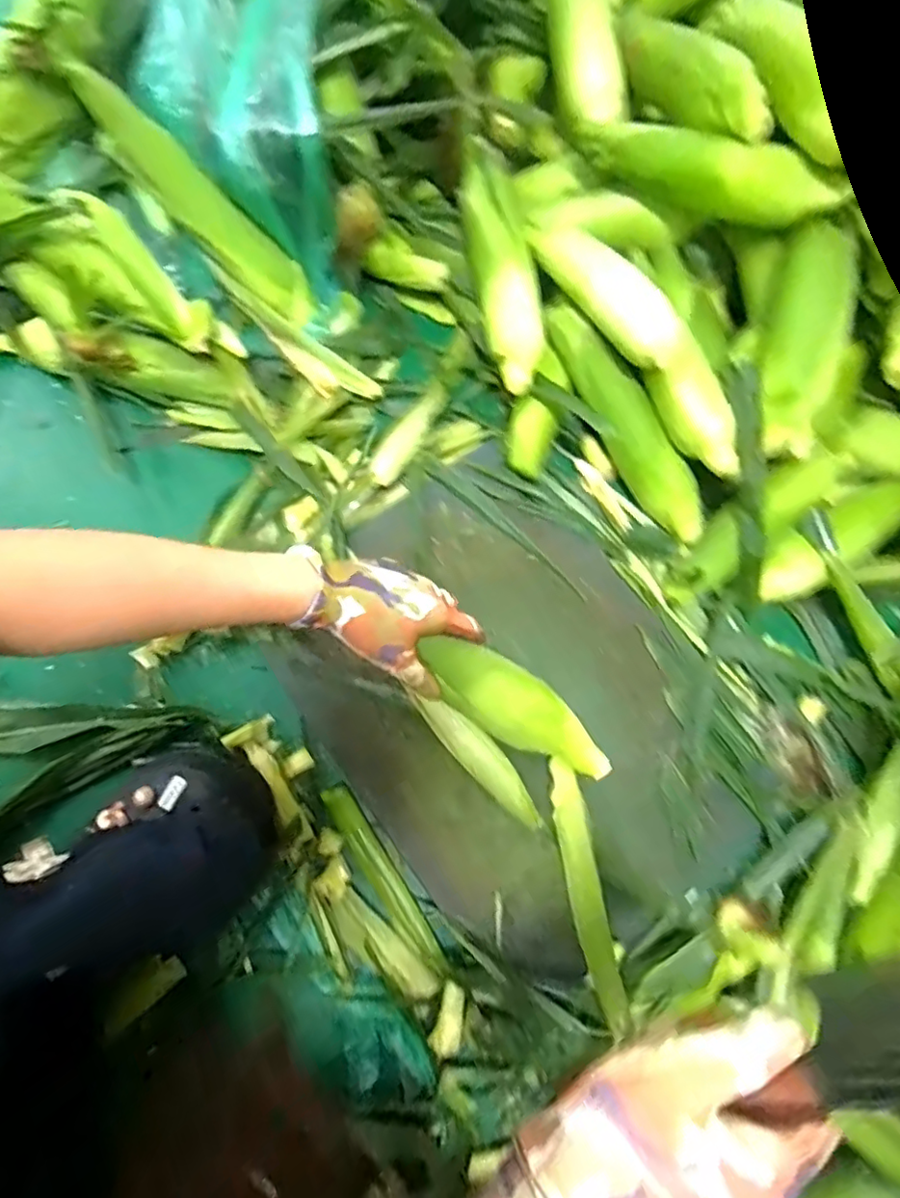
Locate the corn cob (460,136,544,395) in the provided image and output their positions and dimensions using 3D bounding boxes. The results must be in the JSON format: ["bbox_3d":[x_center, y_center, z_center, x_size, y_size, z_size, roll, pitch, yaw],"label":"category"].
[{"bbox_3d":[0.049,-0.311,0.574,0.057,0.054,0.230,-9,87,-2],"label":"corn cob"}]

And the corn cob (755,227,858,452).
[{"bbox_3d":[0.293,-0.213,0.493,0.054,0.046,0.188,8,96,2],"label":"corn cob"}]

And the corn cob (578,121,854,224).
[{"bbox_3d":[0.206,-0.358,0.499,0.214,0.045,0.046,30,80,20],"label":"corn cob"}]

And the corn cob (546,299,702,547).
[{"bbox_3d":[0.164,-0.163,0.552,0.049,0.040,0.248,-35,97,-6],"label":"corn cob"}]

